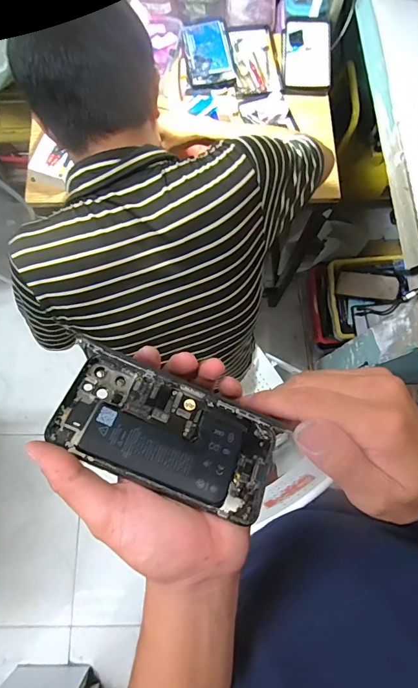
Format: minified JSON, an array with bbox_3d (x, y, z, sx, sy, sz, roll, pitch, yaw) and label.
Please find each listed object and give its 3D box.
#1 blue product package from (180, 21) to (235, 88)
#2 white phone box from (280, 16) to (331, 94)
[{"bbox_3d":[-0.001,-0.646,0.871,0.104,0.025,0.154,-12,82,-1],"label":"blue product package"},{"bbox_3d":[0.217,-0.648,0.881,0.103,0.028,0.184,4,76,0],"label":"white phone box"}]

